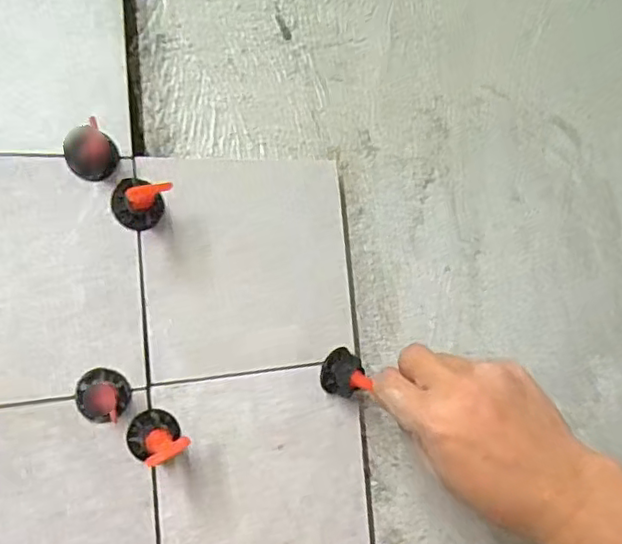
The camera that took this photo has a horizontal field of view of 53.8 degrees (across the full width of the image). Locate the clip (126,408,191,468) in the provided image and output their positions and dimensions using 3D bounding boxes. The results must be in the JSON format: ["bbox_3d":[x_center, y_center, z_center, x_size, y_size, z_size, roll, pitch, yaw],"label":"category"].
[{"bbox_3d":[-0.094,0.101,0.378,0.036,0.029,0.027,-3,-3,-18],"label":"clip"}]

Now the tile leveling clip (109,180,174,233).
[{"bbox_3d":[-0.106,-0.045,0.382,0.033,0.031,0.037,-3,-4,-21],"label":"tile leveling clip"}]

